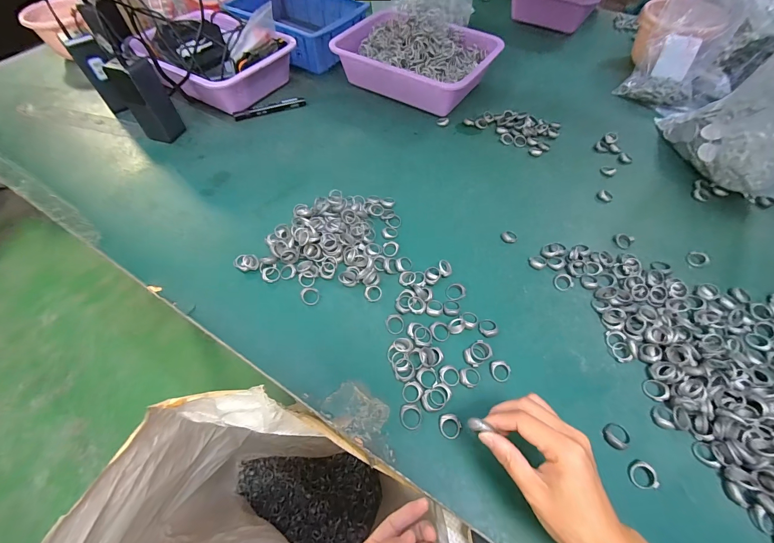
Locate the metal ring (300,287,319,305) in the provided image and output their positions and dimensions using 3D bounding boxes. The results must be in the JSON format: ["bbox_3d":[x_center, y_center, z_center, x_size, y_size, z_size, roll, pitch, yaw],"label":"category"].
[{"bbox_3d":[-0.102,0.033,0.444,0.024,0.004,0.024,1,70,-4],"label":"metal ring"}]

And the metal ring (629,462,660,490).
[{"bbox_3d":[0.246,0.194,0.321,0.021,0.008,0.022,-1,56,1],"label":"metal ring"}]

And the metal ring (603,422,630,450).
[{"bbox_3d":[0.234,0.166,0.342,0.024,0.006,0.024,-1,56,1],"label":"metal ring"}]

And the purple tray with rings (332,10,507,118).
[{"bbox_3d":[0.058,-0.447,0.710,0.312,0.100,0.217,27,62,18],"label":"purple tray with rings"}]

